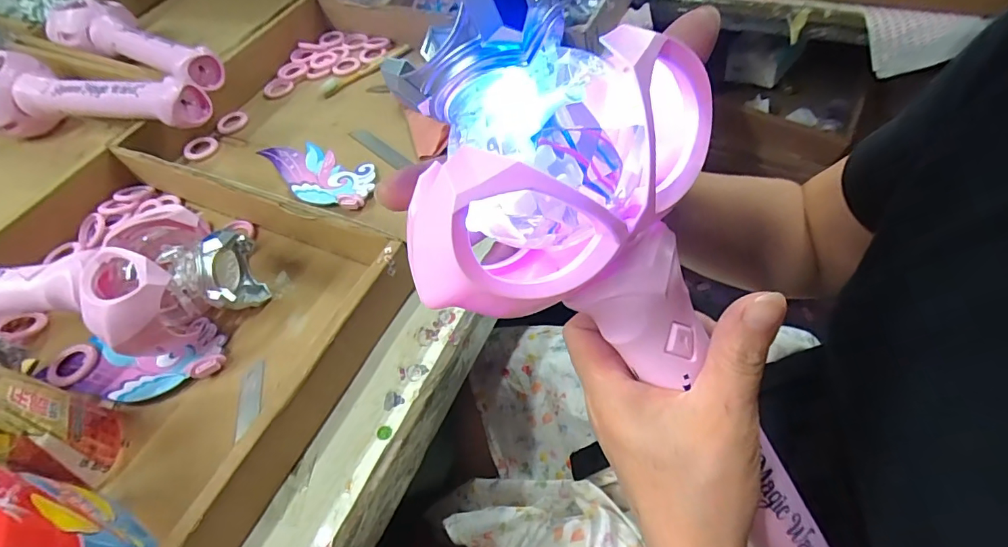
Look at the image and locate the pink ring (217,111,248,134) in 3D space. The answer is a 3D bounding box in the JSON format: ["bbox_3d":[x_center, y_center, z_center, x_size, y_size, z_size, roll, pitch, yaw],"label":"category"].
[{"bbox_3d":[-0.332,-0.186,0.581,0.037,0.007,0.032,-26,57,-12],"label":"pink ring"}]

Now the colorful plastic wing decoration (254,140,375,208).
[{"bbox_3d":[-0.204,-0.109,0.512,0.163,0.006,0.066,24,60,24],"label":"colorful plastic wing decoration"}]

